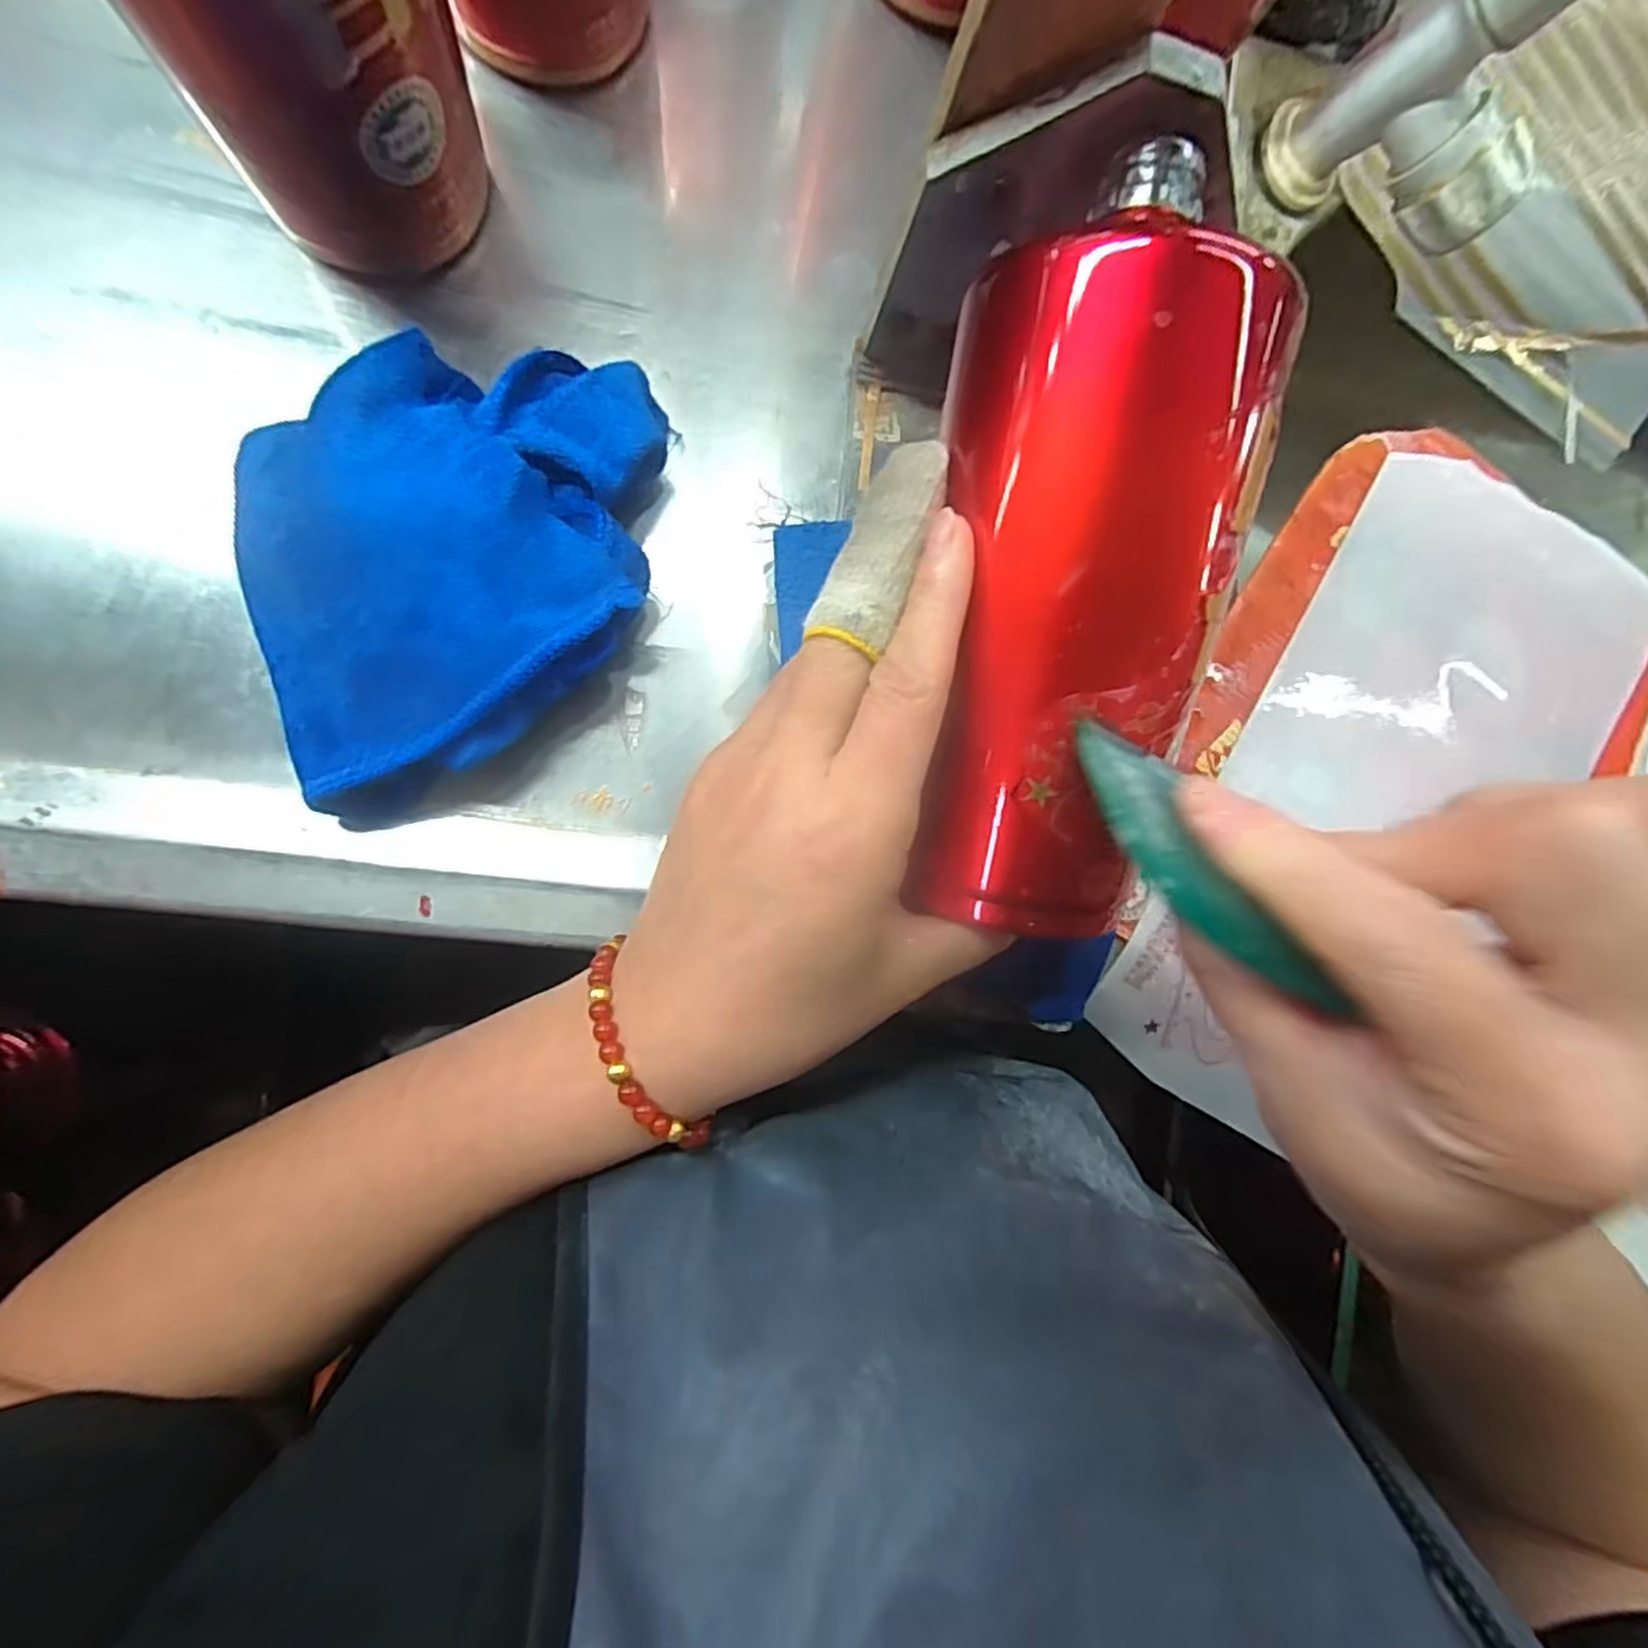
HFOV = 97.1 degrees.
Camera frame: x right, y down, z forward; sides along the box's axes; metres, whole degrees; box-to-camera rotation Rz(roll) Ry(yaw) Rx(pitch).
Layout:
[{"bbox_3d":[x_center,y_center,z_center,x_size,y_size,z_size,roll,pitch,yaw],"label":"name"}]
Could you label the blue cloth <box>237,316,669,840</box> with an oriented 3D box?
[{"bbox_3d":[-0.119,-0.088,0.231,0.168,0.049,0.115,-40,98,-6],"label":"blue cloth"}]

